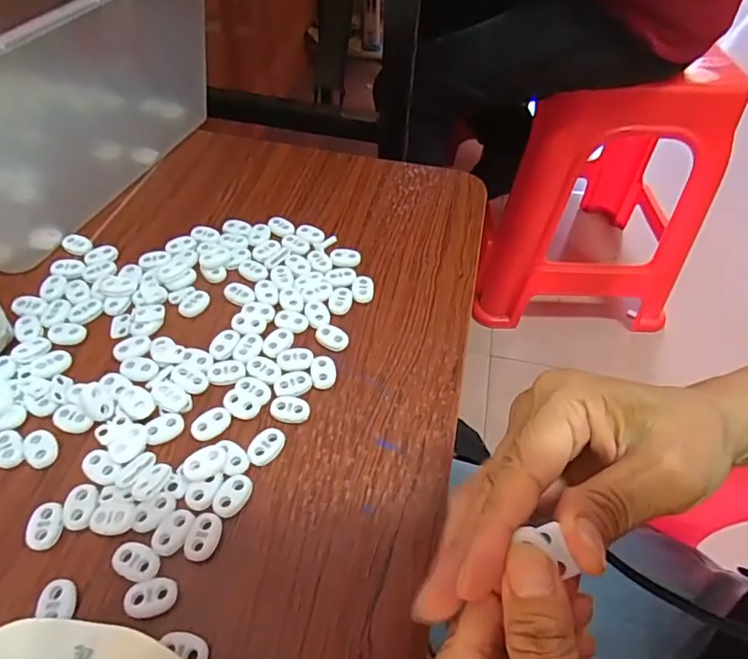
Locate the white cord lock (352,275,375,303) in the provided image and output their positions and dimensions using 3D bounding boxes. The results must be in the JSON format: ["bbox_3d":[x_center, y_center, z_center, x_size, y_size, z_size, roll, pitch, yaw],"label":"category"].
[{"bbox_3d":[-0.008,-0.028,0.368,0.015,0.007,0.021,6,51,1],"label":"white cord lock"}]

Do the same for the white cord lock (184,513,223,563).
[{"bbox_3d":[-0.084,0.102,0.258,0.015,0.004,0.022,9,51,3],"label":"white cord lock"}]

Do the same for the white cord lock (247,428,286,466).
[{"bbox_3d":[-0.060,0.064,0.289,0.016,0.004,0.022,28,54,18],"label":"white cord lock"}]

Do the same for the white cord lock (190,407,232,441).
[{"bbox_3d":[-0.092,0.053,0.296,0.023,0.004,0.015,-31,59,-26],"label":"white cord lock"}]

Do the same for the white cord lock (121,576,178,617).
[{"bbox_3d":[-0.102,0.122,0.239,0.023,0.004,0.016,-13,53,-14],"label":"white cord lock"}]

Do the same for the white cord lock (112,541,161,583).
[{"bbox_3d":[-0.112,0.109,0.247,0.023,0.004,0.015,22,53,14],"label":"white cord lock"}]

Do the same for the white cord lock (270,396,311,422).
[{"bbox_3d":[-0.049,0.046,0.304,0.023,0.004,0.015,10,51,4],"label":"white cord lock"}]

